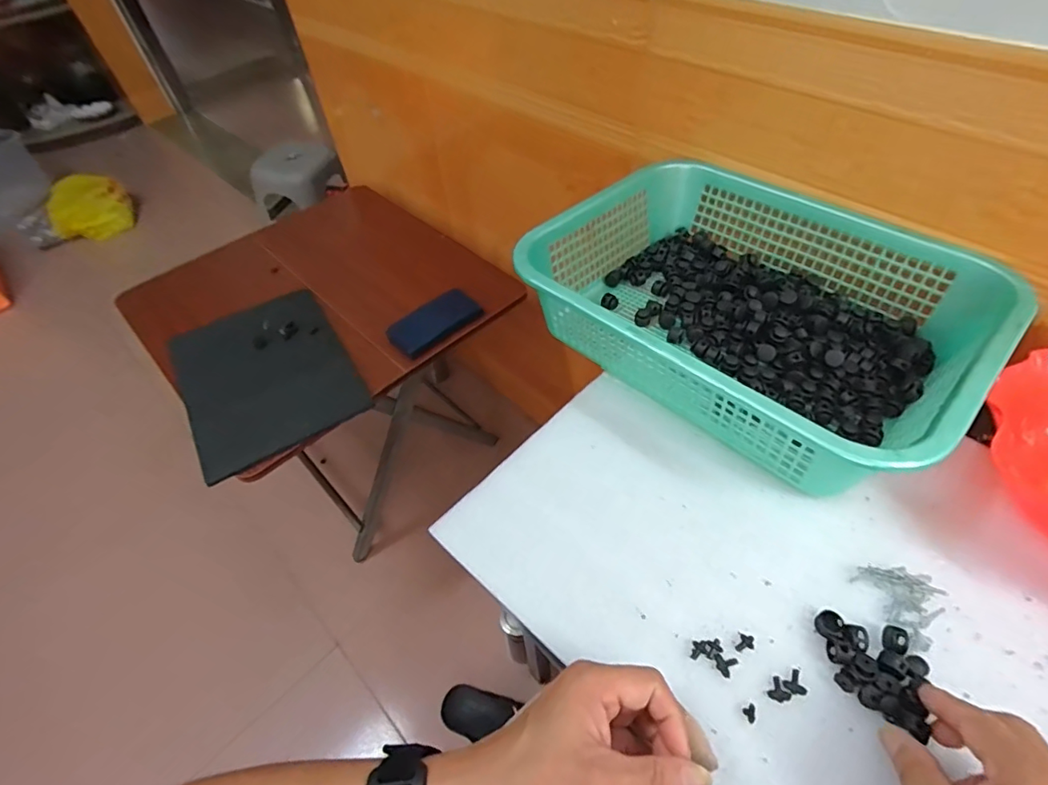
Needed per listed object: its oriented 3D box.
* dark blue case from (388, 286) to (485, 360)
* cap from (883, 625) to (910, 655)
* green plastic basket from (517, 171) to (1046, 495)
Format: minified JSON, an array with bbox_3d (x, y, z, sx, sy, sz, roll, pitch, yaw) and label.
[{"bbox_3d":[-0.157,-0.124,0.913,0.155,0.020,0.086,-35,57,-21],"label":"dark blue case"},{"bbox_3d":[0.250,0.166,0.354,0.015,0.008,0.016,28,59,25],"label":"cap"},{"bbox_3d":[0.217,-0.089,0.515,0.303,0.100,0.384,-38,58,-23],"label":"green plastic basket"}]

